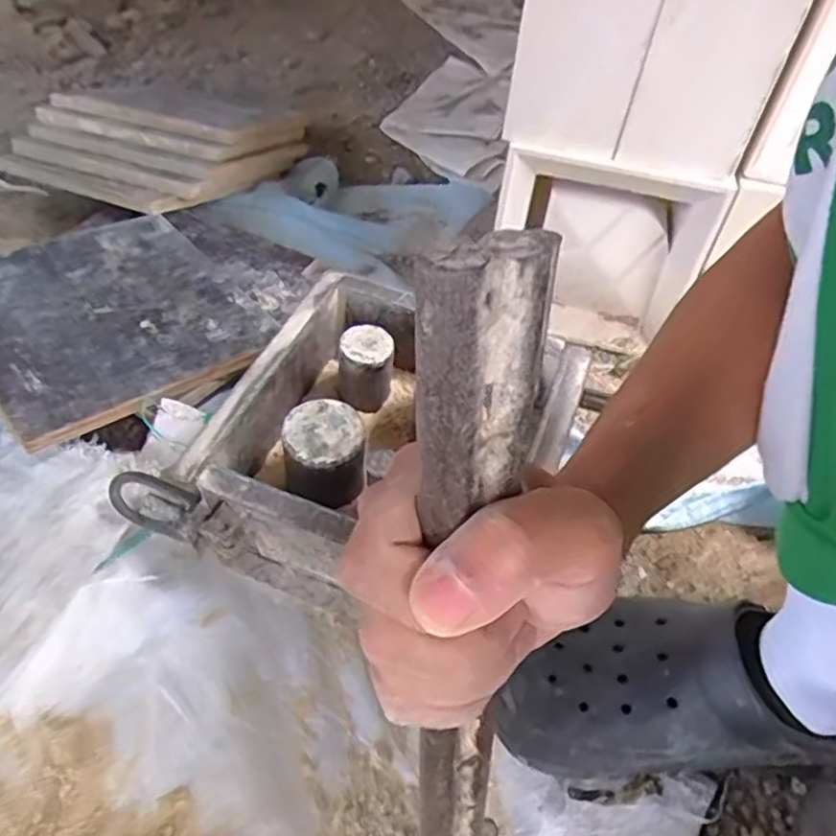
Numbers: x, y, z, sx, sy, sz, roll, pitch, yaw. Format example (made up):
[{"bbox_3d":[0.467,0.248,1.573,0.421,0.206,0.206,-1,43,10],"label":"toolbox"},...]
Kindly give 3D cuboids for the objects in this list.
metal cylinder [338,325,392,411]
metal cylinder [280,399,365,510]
[{"bbox_3d":[-0.043,-0.038,0.550,0.044,0.069,0.039,3,43,-1],"label":"metal cylinder"},{"bbox_3d":[-0.069,0.030,0.488,0.057,0.062,0.059,2,43,-2],"label":"metal cylinder"}]

